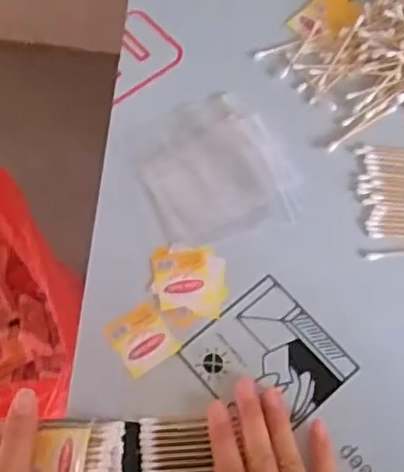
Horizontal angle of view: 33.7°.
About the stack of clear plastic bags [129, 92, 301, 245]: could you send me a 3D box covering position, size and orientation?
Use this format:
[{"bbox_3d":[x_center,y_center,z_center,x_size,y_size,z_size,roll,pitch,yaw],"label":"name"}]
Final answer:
[{"bbox_3d":[0.009,-0.055,0.529,0.111,0.007,0.124,-22,68,-12],"label":"stack of clear plastic bags"}]

